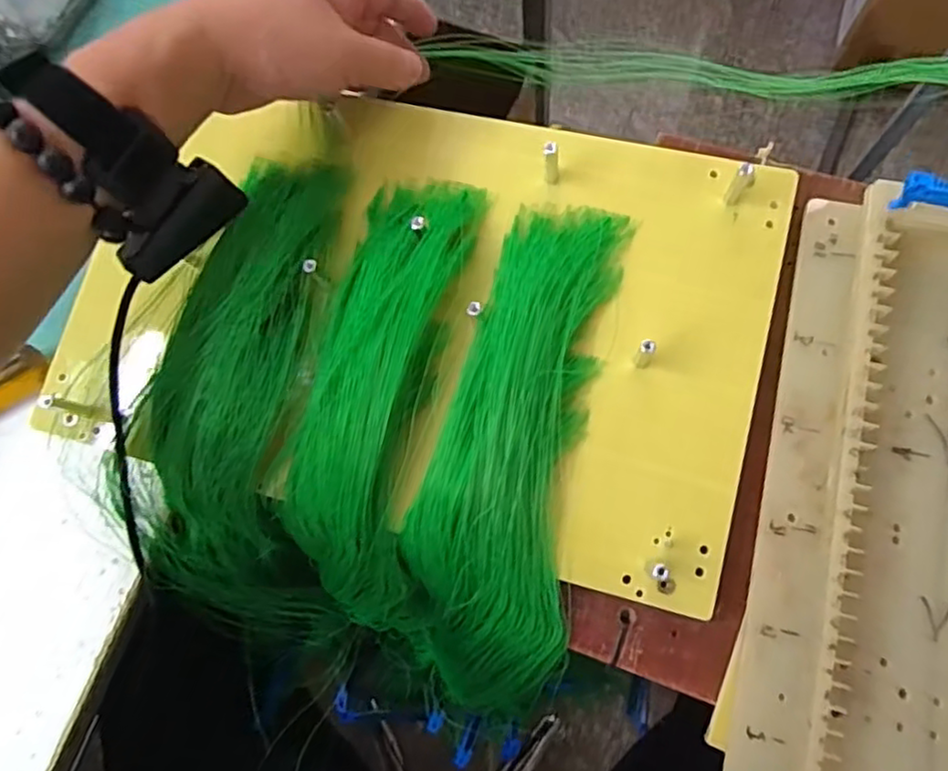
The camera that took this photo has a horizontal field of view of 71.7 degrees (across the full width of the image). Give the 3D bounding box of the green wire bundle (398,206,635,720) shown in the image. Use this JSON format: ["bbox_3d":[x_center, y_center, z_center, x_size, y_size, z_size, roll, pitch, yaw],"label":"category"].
[{"bbox_3d":[0.024,0.019,0.348,0.089,0.064,0.239,12,92,2],"label":"green wire bundle"}]

